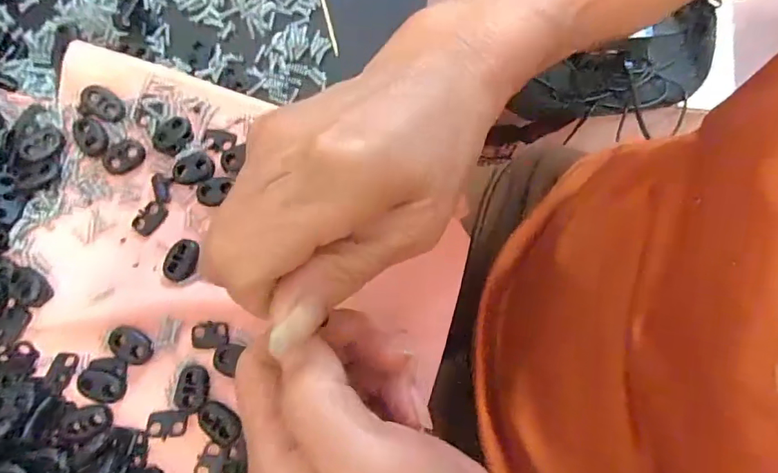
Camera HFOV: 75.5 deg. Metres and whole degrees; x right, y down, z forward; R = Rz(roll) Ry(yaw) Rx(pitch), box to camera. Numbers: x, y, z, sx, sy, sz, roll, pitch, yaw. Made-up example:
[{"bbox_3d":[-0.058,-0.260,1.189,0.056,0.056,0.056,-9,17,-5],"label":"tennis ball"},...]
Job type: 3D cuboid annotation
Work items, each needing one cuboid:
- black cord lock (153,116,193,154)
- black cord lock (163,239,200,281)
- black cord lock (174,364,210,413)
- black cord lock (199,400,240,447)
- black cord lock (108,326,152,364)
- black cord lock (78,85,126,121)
[{"bbox_3d":[-0.117,-0.055,0.268,0.019,0.004,0.022,34,80,9],"label":"black cord lock"},{"bbox_3d":[-0.104,0.012,0.253,0.015,0.005,0.021,15,78,5],"label":"black cord lock"},{"bbox_3d":[-0.093,0.072,0.238,0.016,0.004,0.021,3,77,2],"label":"black cord lock"},{"bbox_3d":[-0.079,0.086,0.233,0.022,0.004,0.015,36,80,9],"label":"black cord lock"},{"bbox_3d":[-0.126,0.053,0.242,0.022,0.004,0.015,36,80,9],"label":"black cord lock"},{"bbox_3d":[-0.152,-0.071,0.266,0.021,0.006,0.016,12,77,4],"label":"black cord lock"}]

